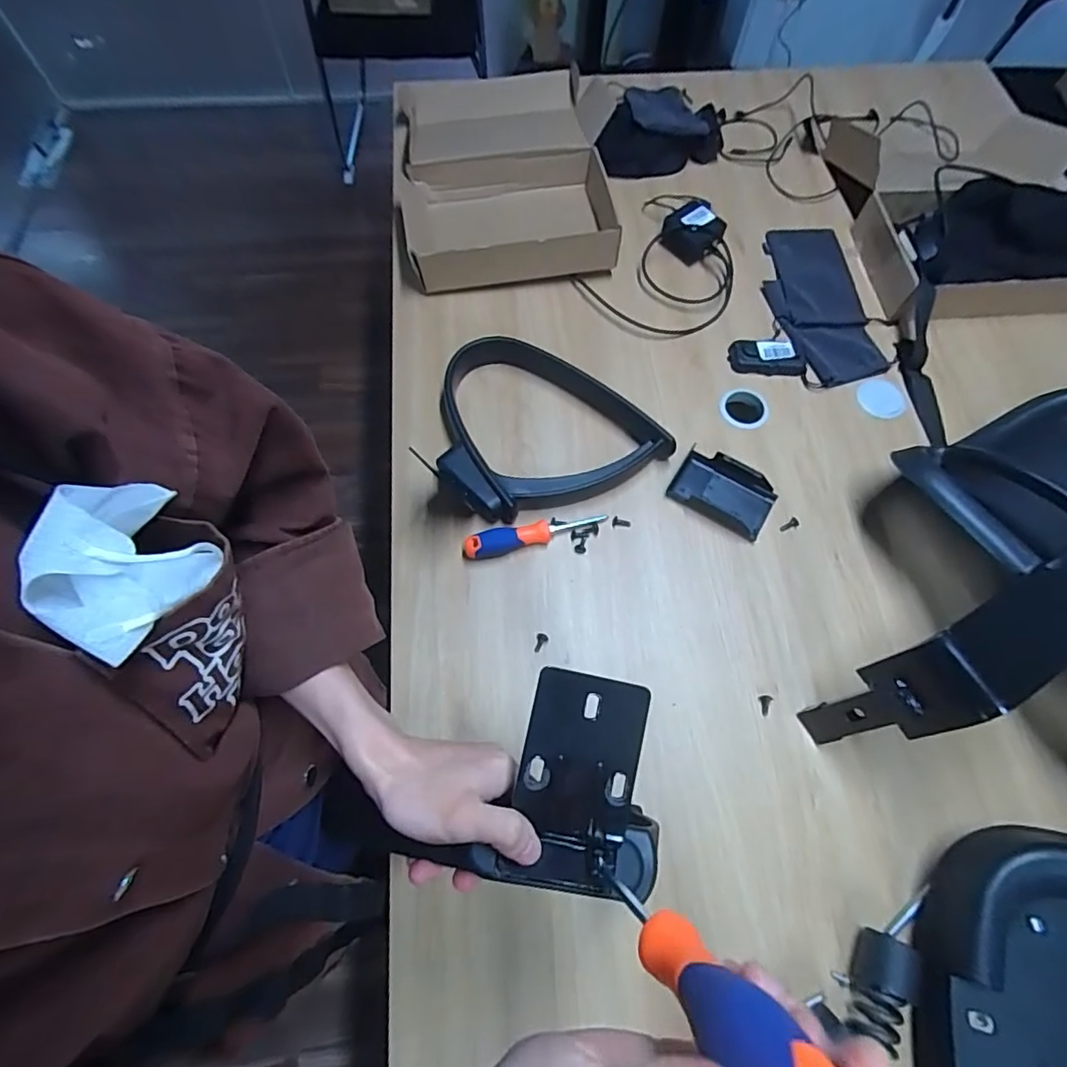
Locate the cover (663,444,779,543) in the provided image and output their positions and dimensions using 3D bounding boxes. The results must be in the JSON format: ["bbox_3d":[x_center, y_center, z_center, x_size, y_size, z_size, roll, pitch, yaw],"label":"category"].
[{"bbox_3d":[0.249,-0.055,0.718,0.127,0.035,0.080,30,69,10],"label":"cover"}]

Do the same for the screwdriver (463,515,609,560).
[{"bbox_3d":[0.003,-0.001,0.689,0.180,0.032,0.027,-13,68,-8],"label":"screwdriver"}]

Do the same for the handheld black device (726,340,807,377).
[{"bbox_3d":[0.344,-0.259,0.809,0.109,0.031,0.047,6,67,0],"label":"handheld black device"}]

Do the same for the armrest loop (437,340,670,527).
[{"bbox_3d":[-0.003,-0.157,0.743,0.279,0.050,0.269,-26,70,-13],"label":"armrest loop"}]

